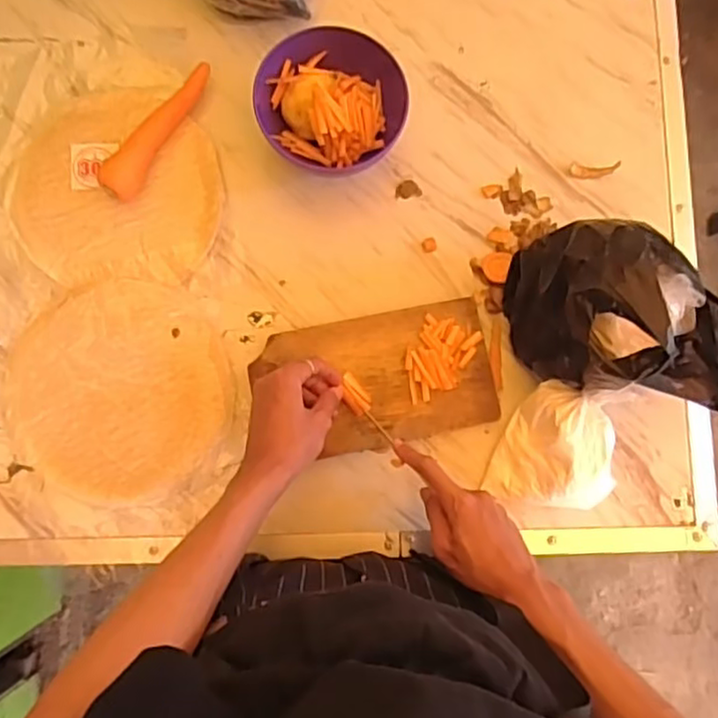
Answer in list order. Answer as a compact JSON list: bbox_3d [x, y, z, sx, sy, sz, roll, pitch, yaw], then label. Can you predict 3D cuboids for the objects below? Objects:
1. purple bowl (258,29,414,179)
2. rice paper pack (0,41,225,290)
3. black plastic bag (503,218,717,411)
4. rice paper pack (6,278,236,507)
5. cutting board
[{"bbox_3d":[-0.030,-0.268,0.692,0.150,0.066,0.136,-1,82,-4],"label":"purple bowl"},{"bbox_3d":[-0.266,-0.208,0.693,0.232,0.012,0.259,-1,82,-4],"label":"rice paper pack"},{"bbox_3d":[0.250,-0.037,0.619,0.171,0.182,0.165,-4,83,-4],"label":"black plastic bag"},{"bbox_3d":[-0.239,0.031,0.665,0.216,0.008,0.216,7,82,-3],"label":"rice paper pack"},{"bbox_3d":[0.020,0.021,0.679,0.235,0.012,0.132,-12,83,-5],"label":"cutting board"}]

